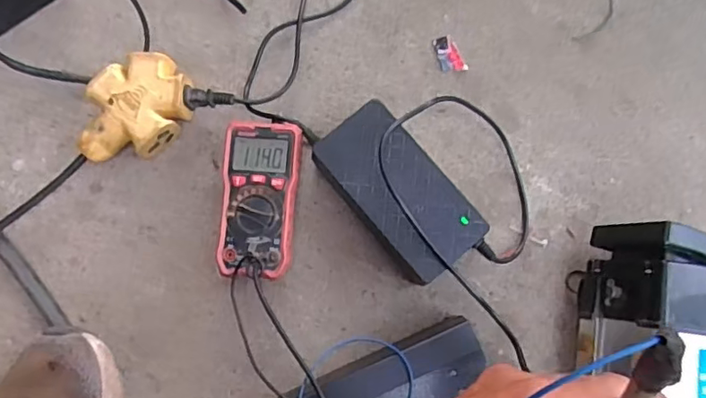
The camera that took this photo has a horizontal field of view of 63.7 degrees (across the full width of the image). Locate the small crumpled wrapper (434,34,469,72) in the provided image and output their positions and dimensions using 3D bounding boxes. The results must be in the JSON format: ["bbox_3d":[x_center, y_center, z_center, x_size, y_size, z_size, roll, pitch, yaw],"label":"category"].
[{"bbox_3d":[0.094,-0.142,0.562,0.023,0.008,0.041,-28,82,-4],"label":"small crumpled wrapper"}]

